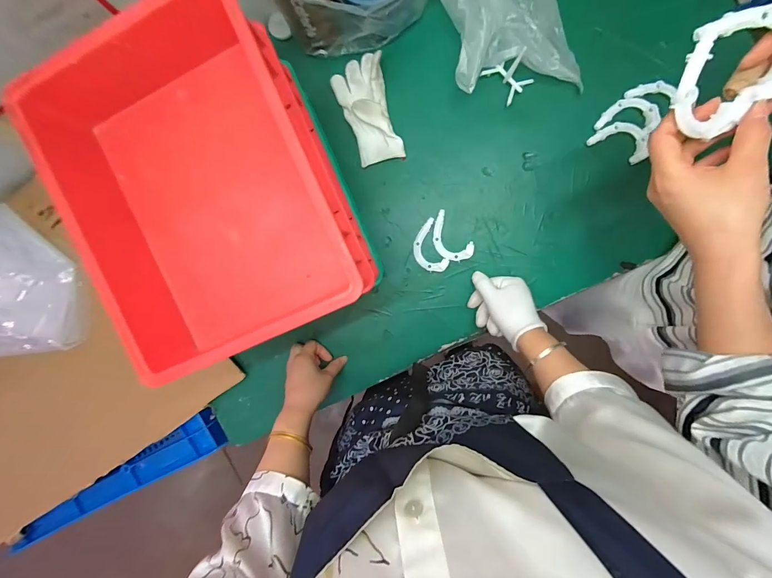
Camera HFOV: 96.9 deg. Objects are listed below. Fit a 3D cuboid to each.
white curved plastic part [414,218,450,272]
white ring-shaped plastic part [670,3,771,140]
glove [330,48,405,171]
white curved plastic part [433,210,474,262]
[{"bbox_3d":[0.067,-0.066,0.547,0.046,0.010,0.084,-21,94,9],"label":"white curved plastic part"},{"bbox_3d":[0.273,-0.172,0.272,0.073,0.017,0.089,9,114,-6],"label":"white ring-shaped plastic part"},{"bbox_3d":[-0.030,-0.277,0.525,0.080,0.031,0.159,-14,95,8],"label":"glove"},{"bbox_3d":[0.099,-0.078,0.539,0.047,0.015,0.083,-43,91,10],"label":"white curved plastic part"}]

